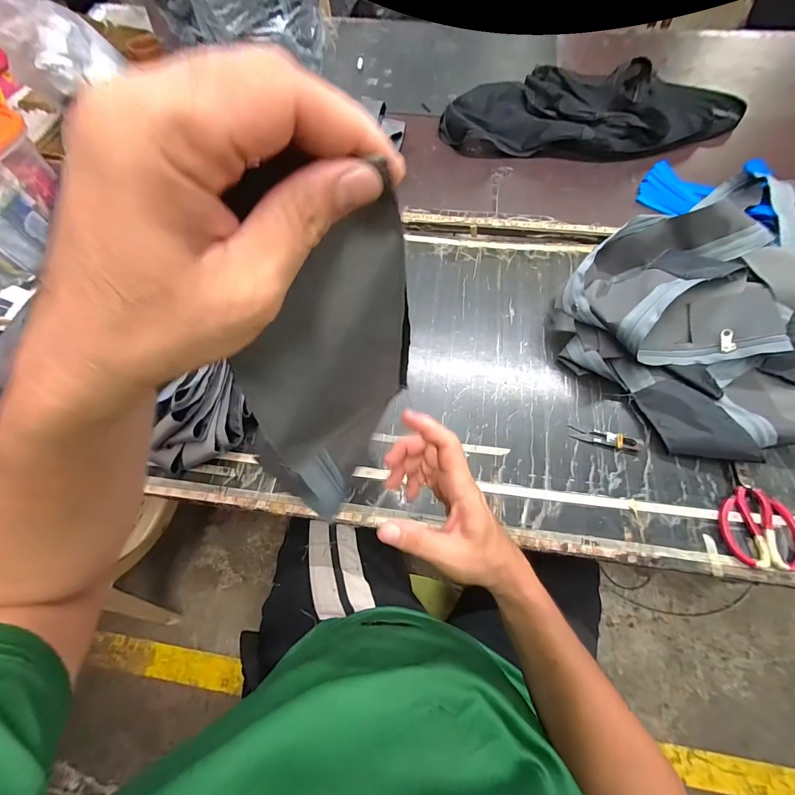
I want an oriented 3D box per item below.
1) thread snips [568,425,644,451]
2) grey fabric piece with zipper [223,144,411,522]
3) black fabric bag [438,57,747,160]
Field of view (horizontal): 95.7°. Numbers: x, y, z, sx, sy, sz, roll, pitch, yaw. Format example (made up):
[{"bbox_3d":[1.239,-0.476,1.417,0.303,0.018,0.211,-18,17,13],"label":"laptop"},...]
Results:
[{"bbox_3d":[0.316,0.062,0.543,0.099,0.016,0.022,17,66,8],"label":"thread snips"},{"bbox_3d":[-0.040,-0.004,0.234,0.046,0.237,0.100,30,46,14],"label":"grey fabric piece with zipper"},{"bbox_3d":[0.460,-0.727,0.888,0.688,0.070,0.382,0,64,1],"label":"black fabric bag"}]

